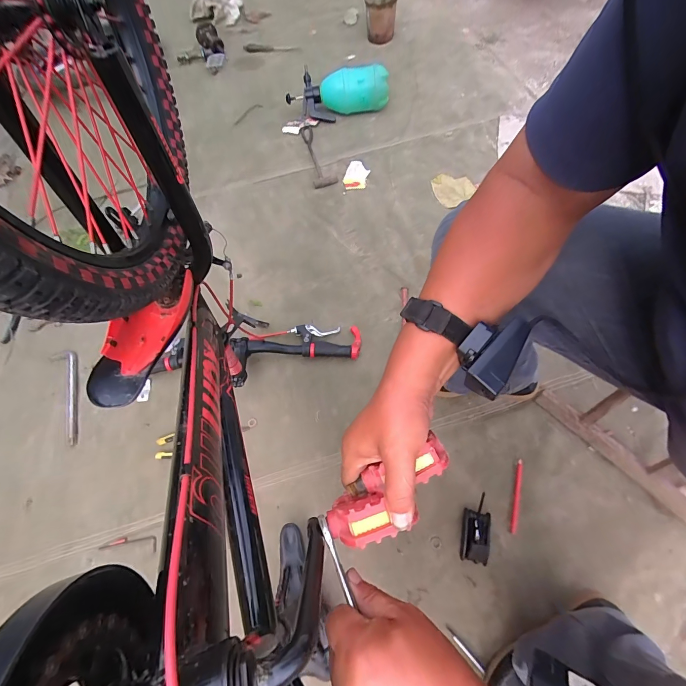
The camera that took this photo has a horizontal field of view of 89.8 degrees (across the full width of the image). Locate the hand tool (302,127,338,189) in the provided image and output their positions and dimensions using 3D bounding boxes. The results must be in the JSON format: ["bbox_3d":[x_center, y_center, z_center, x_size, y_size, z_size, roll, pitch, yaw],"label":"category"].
[{"bbox_3d":[-0.091,-0.609,1.113,0.077,0.039,0.263,-17,86,-8],"label":"hand tool"}]

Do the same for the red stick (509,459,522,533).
[{"bbox_3d":[0.338,0.294,0.667,0.012,0.005,0.138,18,64,10],"label":"red stick"}]

